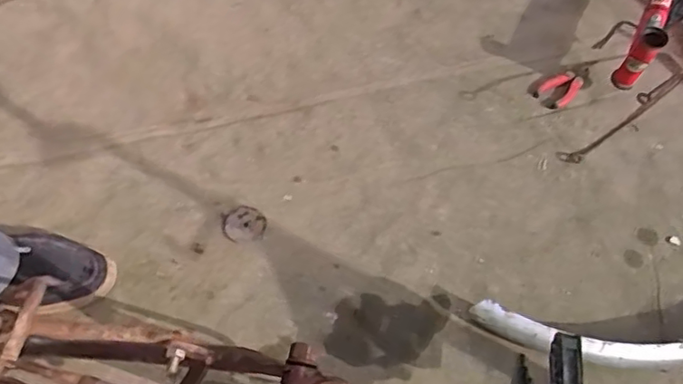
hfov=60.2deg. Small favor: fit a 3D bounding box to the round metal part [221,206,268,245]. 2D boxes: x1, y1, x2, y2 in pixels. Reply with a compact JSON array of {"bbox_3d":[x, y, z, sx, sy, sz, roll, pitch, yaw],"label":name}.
[{"bbox_3d":[-0.141,0.048,0.856,0.060,0.007,0.059,20,61,11],"label":"round metal part"}]

